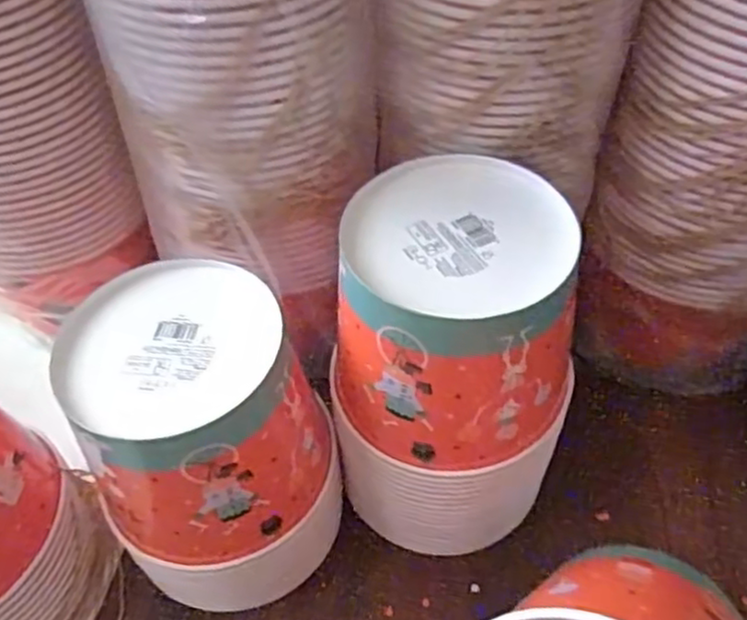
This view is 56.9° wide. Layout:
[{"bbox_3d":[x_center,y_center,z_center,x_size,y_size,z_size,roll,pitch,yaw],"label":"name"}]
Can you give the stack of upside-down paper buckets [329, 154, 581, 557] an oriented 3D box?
[{"bbox_3d":[0.049,0.047,0.466,0.145,0.254,0.157,0,52,3],"label":"stack of upside-down paper buckets"}]

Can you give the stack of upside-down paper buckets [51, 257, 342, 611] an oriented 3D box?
[{"bbox_3d":[-0.108,0.099,0.461,0.146,0.208,0.160,-29,56,-18],"label":"stack of upside-down paper buckets"}]

